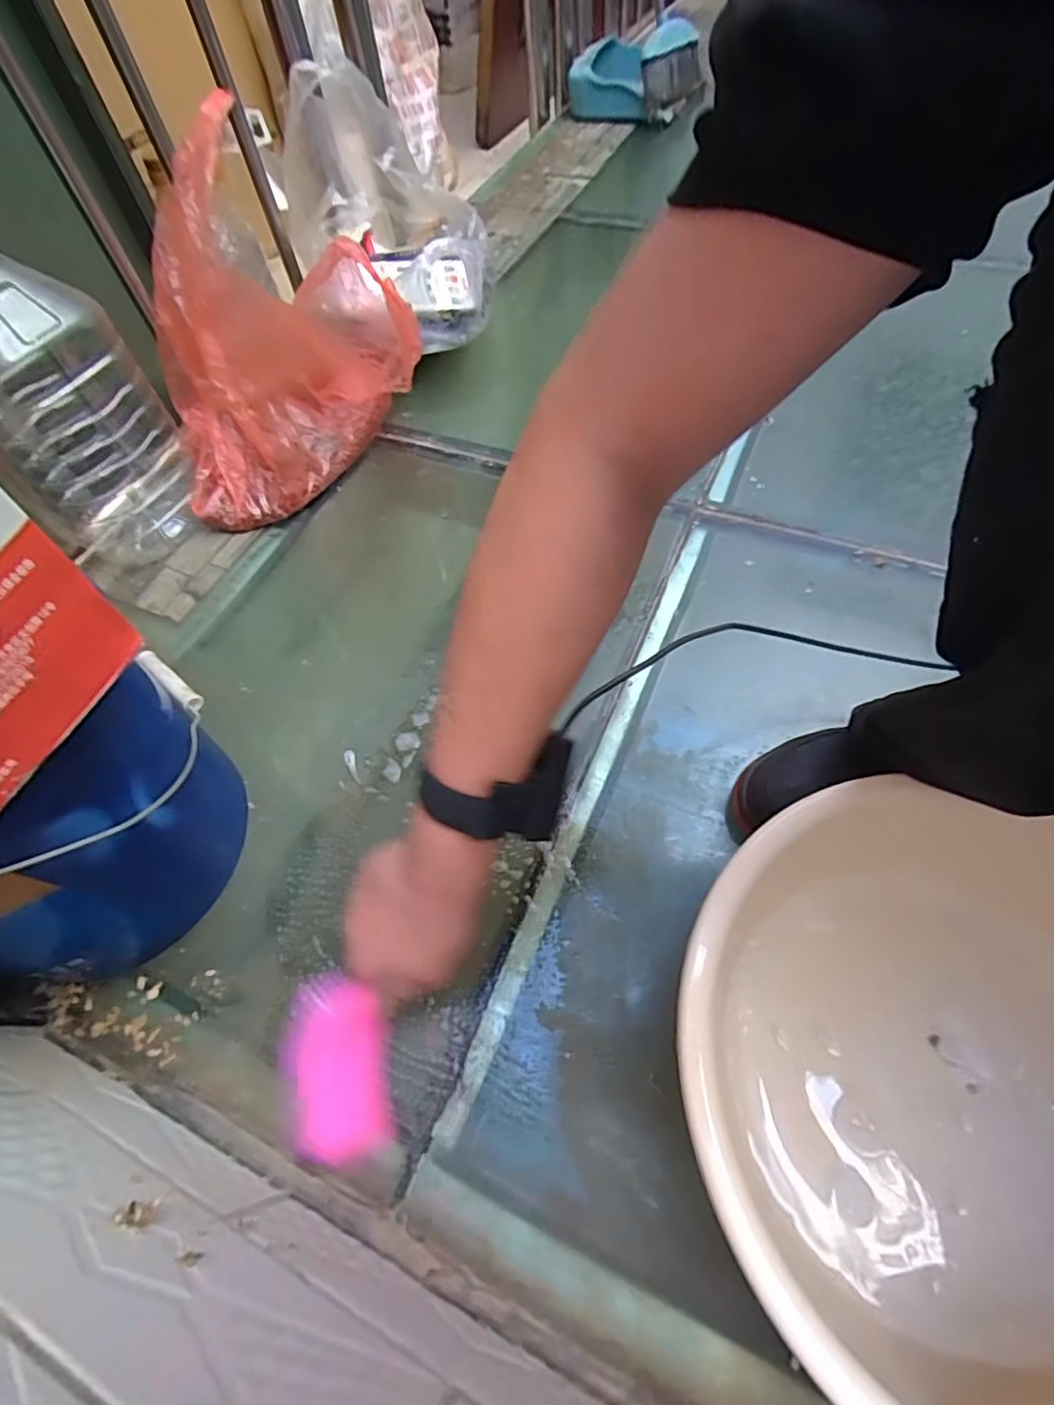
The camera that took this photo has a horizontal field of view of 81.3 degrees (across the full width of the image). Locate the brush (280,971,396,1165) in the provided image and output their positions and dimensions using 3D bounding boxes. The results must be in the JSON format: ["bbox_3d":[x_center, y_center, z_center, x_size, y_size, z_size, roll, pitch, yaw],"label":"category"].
[{"bbox_3d":[-0.129,0.245,0.422,0.061,0.037,0.113,-9,59,-1],"label":"brush"}]

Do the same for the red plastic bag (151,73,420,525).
[{"bbox_3d":[-0.291,-0.407,0.681,0.319,0.299,0.185,-35,60,-15],"label":"red plastic bag"}]

